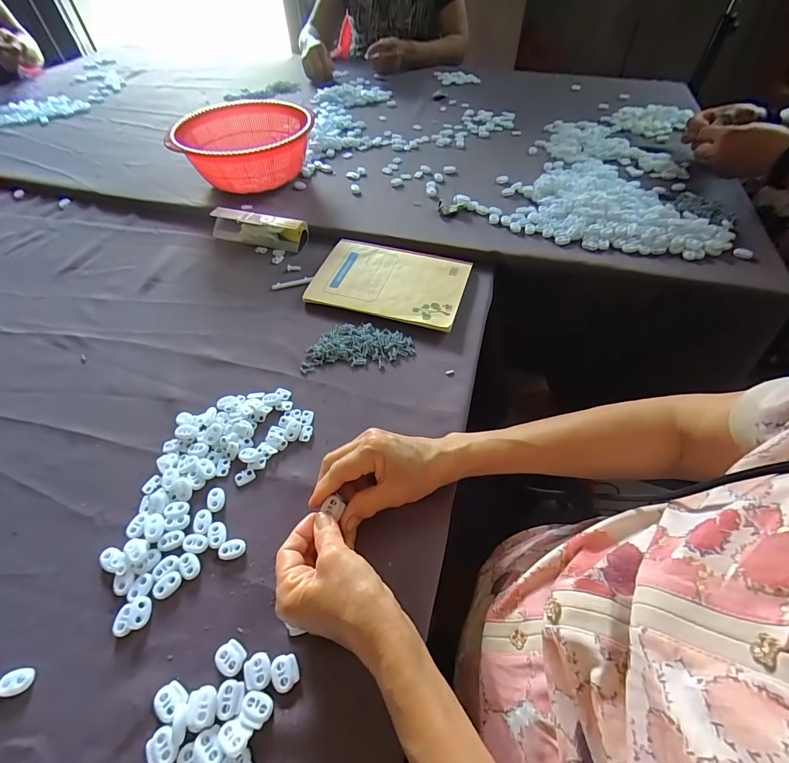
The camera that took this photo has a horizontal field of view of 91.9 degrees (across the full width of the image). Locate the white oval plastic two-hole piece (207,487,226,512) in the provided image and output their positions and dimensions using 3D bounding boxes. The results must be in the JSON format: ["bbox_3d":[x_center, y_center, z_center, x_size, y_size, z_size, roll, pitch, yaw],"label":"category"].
[{"bbox_3d":[-0.168,0.111,0.359,0.015,0.004,0.023,-13,54,-8],"label":"white oval plastic two-hole piece"}]

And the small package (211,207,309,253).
[{"bbox_3d":[-0.217,-0.244,0.606,0.156,0.037,0.044,14,55,12],"label":"small package"}]

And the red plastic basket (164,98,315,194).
[{"bbox_3d":[-0.257,-0.410,0.680,0.222,0.099,0.250,-16,55,-10],"label":"red plastic basket"}]

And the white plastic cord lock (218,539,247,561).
[{"bbox_3d":[-0.143,0.148,0.337,0.023,0.004,0.016,-9,54,-5],"label":"white plastic cord lock"}]

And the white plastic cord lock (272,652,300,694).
[{"bbox_3d":[-0.081,0.215,0.282,0.019,0.004,0.022,-16,55,-10],"label":"white plastic cord lock"}]

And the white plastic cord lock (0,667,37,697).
[{"bbox_3d":[-0.280,0.222,0.282,0.025,0.004,0.016,-12,54,-7],"label":"white plastic cord lock"}]

